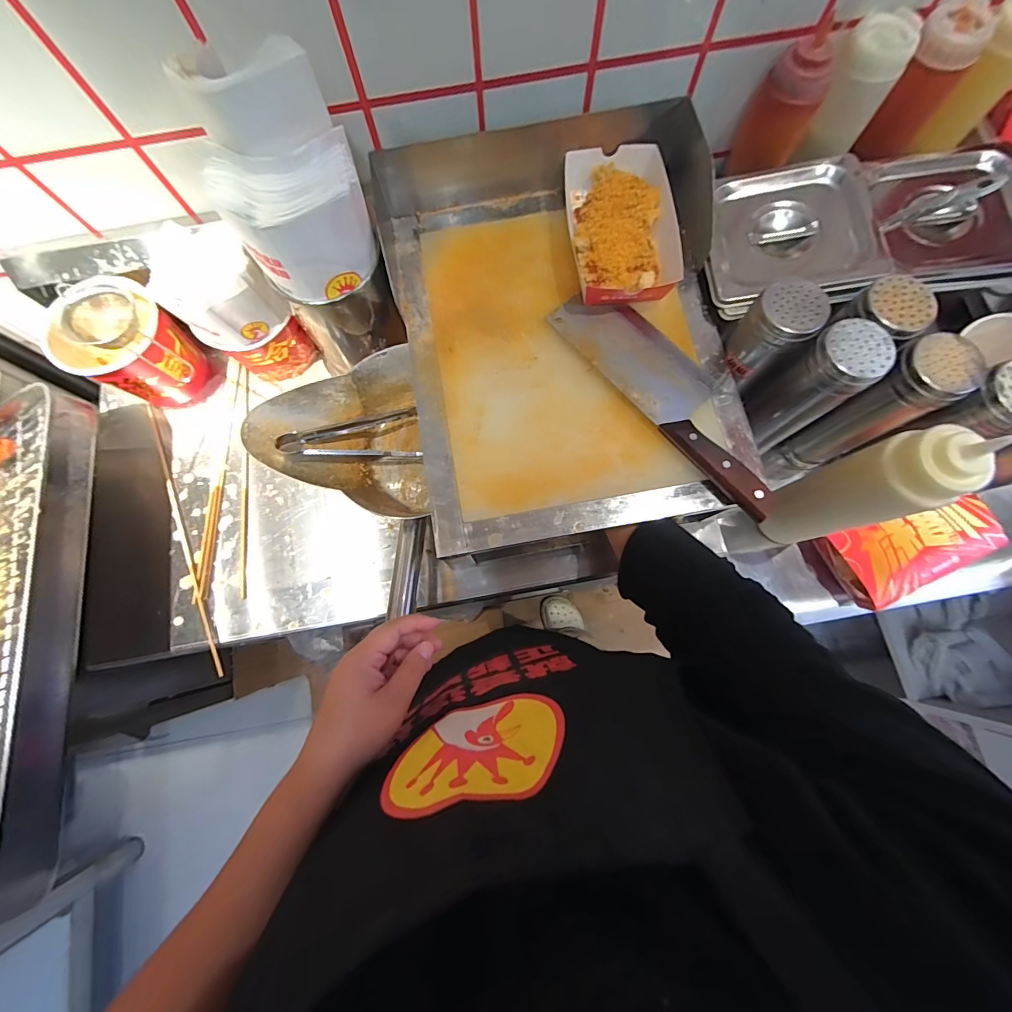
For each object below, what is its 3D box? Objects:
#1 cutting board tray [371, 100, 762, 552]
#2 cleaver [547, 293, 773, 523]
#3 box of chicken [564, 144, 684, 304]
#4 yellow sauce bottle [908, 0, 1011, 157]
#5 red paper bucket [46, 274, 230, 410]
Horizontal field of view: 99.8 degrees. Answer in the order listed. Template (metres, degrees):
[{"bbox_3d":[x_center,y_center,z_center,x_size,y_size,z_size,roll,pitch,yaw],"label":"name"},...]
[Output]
[{"bbox_3d":[0.058,-0.205,0.454,0.340,0.060,0.460,-10,78,-1],"label":"cutting board tray"},{"bbox_3d":[0.171,-0.122,0.438,0.081,0.028,0.291,-38,80,-7],"label":"cleaver"},{"bbox_3d":[0.126,-0.309,0.472,0.112,0.038,0.183,-4,78,0],"label":"box of chicken"},{"bbox_3d":[0.528,-0.484,0.481,0.067,0.121,0.072,0,78,1],"label":"yellow sauce bottle"},{"bbox_3d":[-0.478,-0.204,0.560,0.124,0.122,0.120,0,78,1],"label":"red paper bucket"}]

